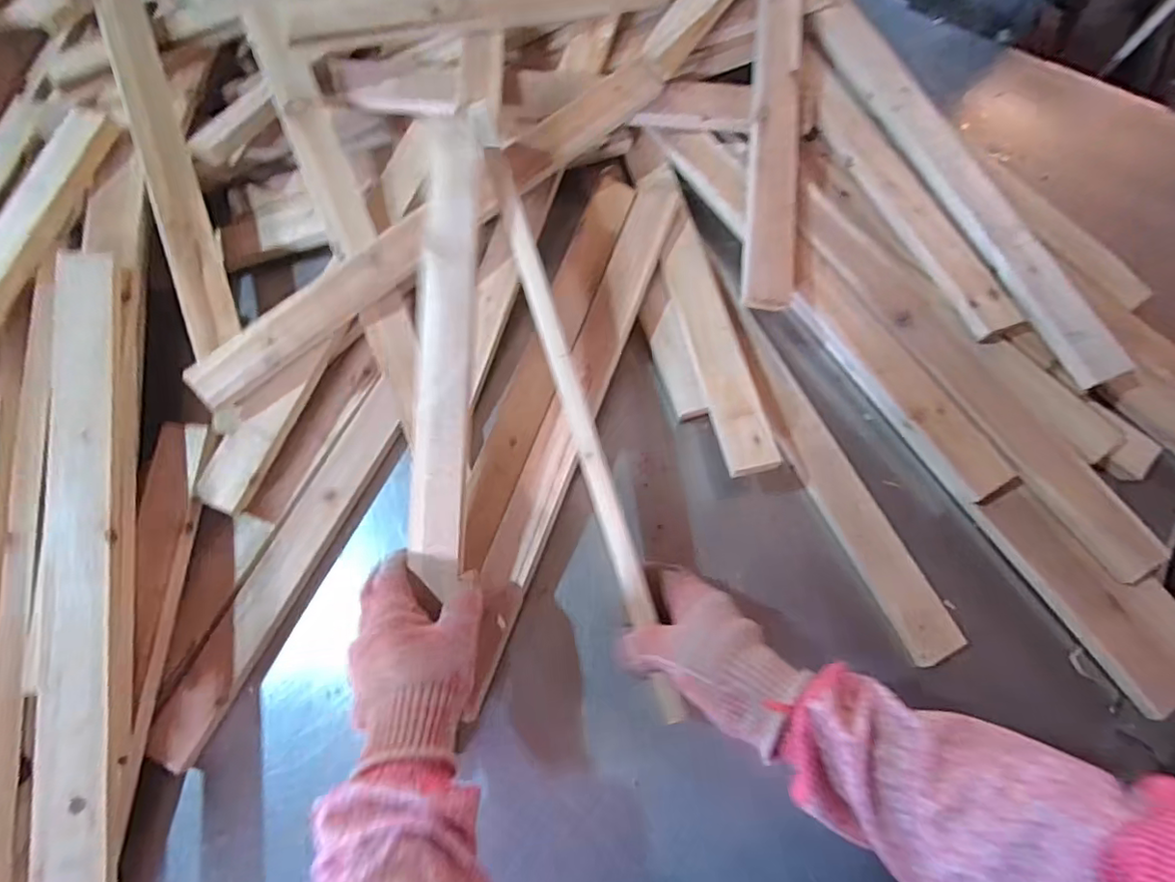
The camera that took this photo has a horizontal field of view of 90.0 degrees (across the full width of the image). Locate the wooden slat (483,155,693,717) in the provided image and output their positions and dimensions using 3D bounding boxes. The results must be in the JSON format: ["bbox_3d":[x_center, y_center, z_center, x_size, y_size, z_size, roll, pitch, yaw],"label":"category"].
[{"bbox_3d":[-0.004,-0.015,0.449,0.021,0.010,0.446,-17,84,-4],"label":"wooden slat"}]

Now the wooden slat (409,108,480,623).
[{"bbox_3d":[-0.108,-0.064,0.442,0.043,0.021,0.345,2,89,0],"label":"wooden slat"}]

